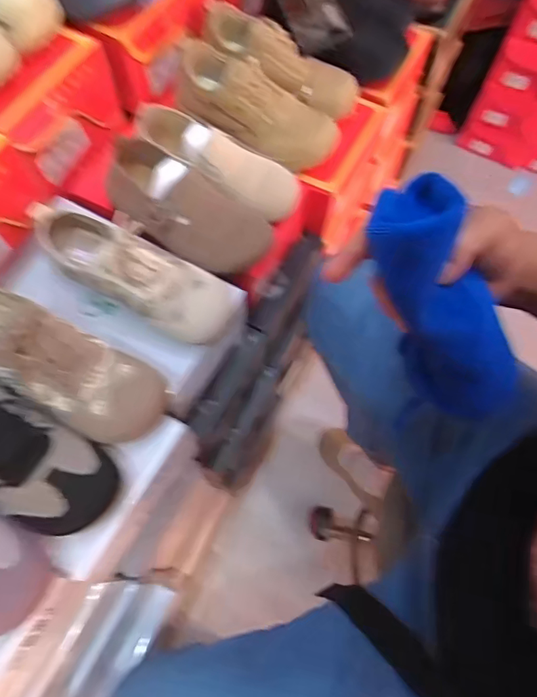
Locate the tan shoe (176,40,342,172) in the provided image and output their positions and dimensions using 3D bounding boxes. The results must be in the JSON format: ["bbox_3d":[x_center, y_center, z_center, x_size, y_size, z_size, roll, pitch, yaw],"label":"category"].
[{"bbox_3d":[-0.012,-0.315,0.612,0.217,0.068,0.079,29,65,-3],"label":"tan shoe"}]

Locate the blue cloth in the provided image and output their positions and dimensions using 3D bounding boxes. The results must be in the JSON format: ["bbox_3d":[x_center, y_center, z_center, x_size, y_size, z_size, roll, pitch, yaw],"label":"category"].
[{"bbox_3d":[0.111,-0.024,0.293,0.075,0.038,0.152,-38,114,-18],"label":"blue cloth"}]

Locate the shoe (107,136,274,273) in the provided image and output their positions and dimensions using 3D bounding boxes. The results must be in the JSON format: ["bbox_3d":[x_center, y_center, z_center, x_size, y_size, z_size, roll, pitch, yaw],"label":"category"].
[{"bbox_3d":[-0.099,-0.163,0.563,0.202,0.072,0.088,33,66,-2],"label":"shoe"}]

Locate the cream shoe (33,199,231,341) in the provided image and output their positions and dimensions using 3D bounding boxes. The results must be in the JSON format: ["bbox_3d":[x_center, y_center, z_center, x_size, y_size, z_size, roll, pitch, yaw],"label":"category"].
[{"bbox_3d":[-0.142,-0.086,0.508,0.217,0.070,0.083,26,66,11],"label":"cream shoe"}]

